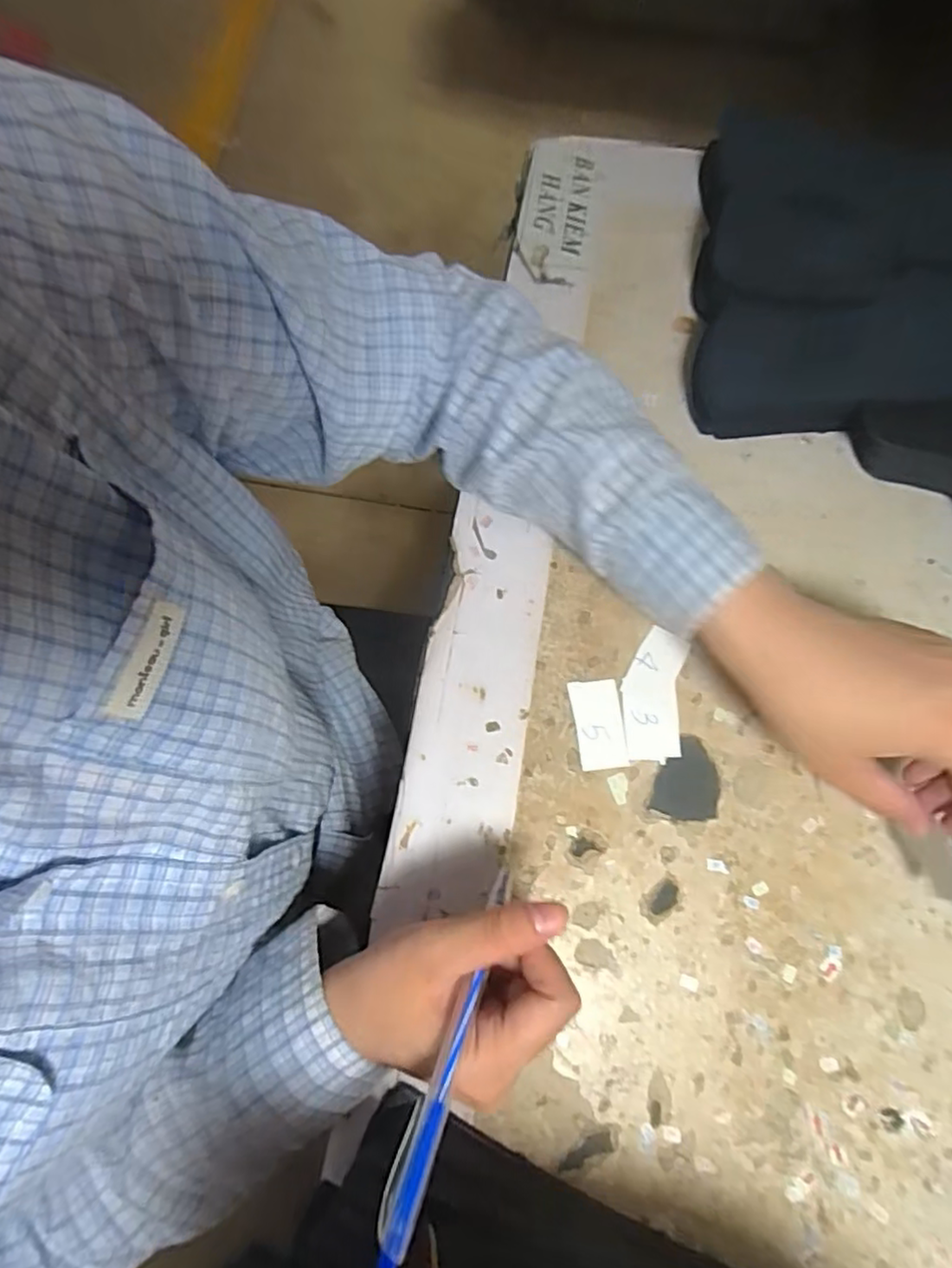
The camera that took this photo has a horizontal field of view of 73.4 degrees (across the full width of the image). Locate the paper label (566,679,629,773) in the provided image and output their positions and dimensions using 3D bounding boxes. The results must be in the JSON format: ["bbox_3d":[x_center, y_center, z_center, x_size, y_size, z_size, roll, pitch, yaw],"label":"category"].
[{"bbox_3d":[0.065,0.047,0.335,0.024,0.004,0.046,-7,75,-1],"label":"paper label"}]

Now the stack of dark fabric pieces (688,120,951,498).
[{"bbox_3d":[0.248,-0.182,0.373,0.269,0.044,0.200,26,77,8],"label":"stack of dark fabric pieces"}]

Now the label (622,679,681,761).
[{"bbox_3d":[0.092,0.046,0.334,0.029,0.004,0.039,-4,75,0],"label":"label"}]

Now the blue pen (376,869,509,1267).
[{"bbox_3d":[-0.010,0.152,0.233,0.011,0.008,0.121,20,46,6],"label":"blue pen"}]

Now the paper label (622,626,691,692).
[{"bbox_3d":[0.097,0.017,0.342,0.024,0.004,0.039,29,77,8],"label":"paper label"}]

